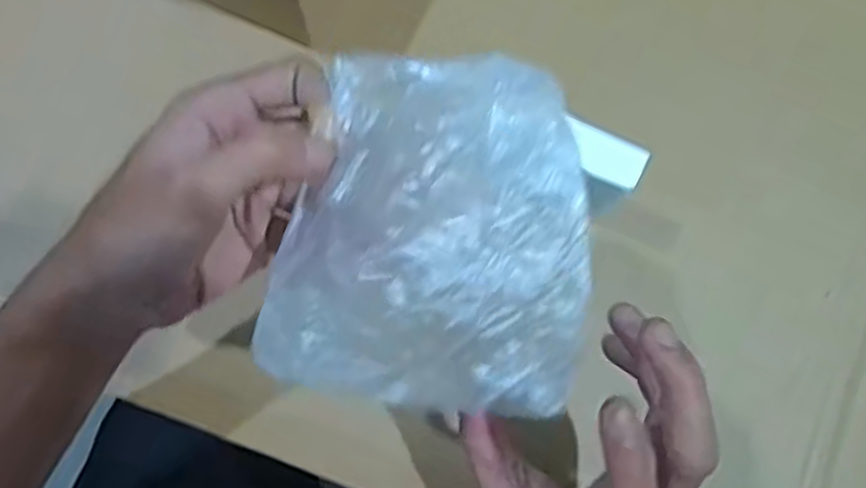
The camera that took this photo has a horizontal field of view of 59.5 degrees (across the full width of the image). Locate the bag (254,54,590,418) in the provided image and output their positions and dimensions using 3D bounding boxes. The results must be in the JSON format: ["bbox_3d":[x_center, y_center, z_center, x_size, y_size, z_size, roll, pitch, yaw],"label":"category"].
[{"bbox_3d":[-0.002,-0.005,0.260,0.111,0.019,0.120,11,86,21],"label":"bag"}]

